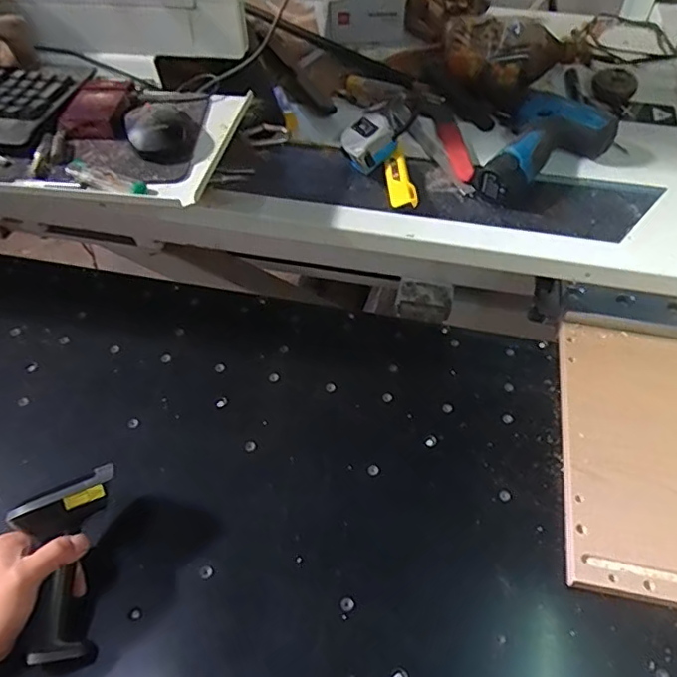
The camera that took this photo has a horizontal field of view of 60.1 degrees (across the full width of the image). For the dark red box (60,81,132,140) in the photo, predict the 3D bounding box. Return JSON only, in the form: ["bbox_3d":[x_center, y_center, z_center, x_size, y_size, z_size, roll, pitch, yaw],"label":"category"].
[{"bbox_3d":[-0.280,-0.269,0.685,0.071,0.035,0.082,6,52,4],"label":"dark red box"}]

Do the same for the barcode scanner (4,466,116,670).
[{"bbox_3d":[-0.248,0.208,0.531,0.078,0.055,0.169,-4,79,-1],"label":"barcode scanner"}]

